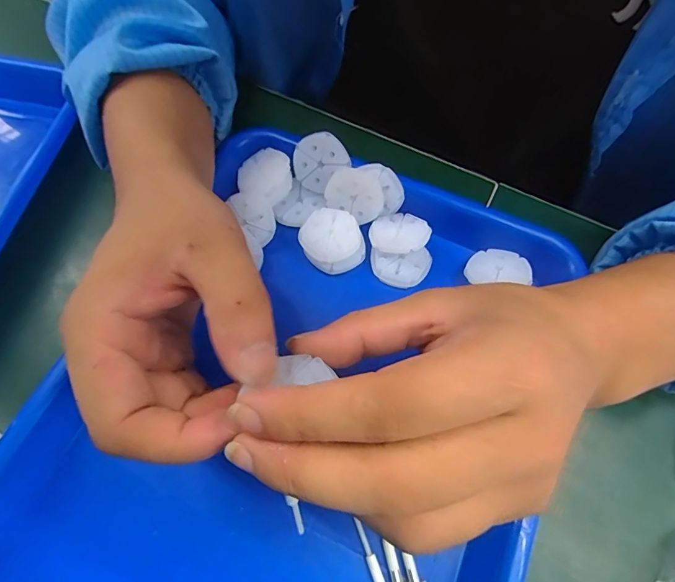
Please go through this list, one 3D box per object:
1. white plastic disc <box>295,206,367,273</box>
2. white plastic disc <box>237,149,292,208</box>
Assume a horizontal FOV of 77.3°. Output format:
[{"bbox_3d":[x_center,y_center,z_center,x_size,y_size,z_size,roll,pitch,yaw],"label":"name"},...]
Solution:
[{"bbox_3d":[-0.004,-0.033,0.268,0.037,0.008,0.041,-27,69,-13],"label":"white plastic disc"},{"bbox_3d":[-0.049,-0.077,0.281,0.036,0.009,0.040,-42,73,-18],"label":"white plastic disc"}]

